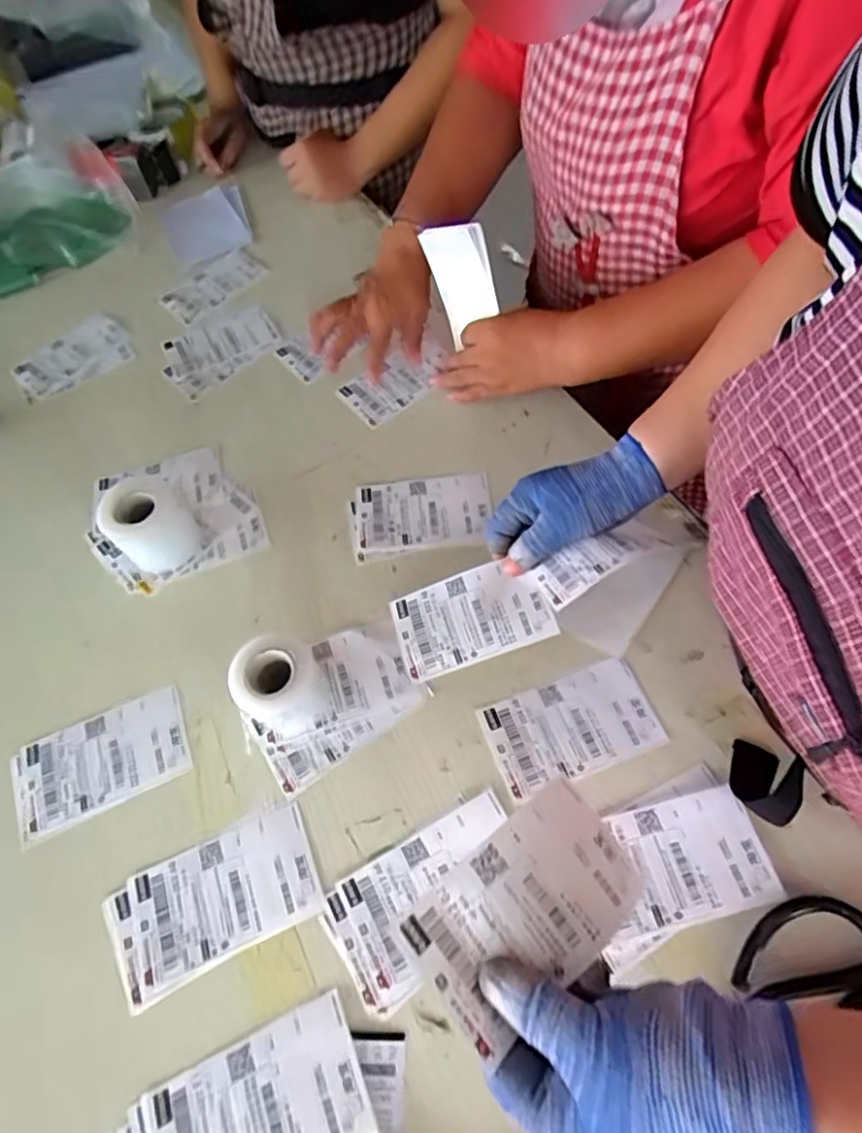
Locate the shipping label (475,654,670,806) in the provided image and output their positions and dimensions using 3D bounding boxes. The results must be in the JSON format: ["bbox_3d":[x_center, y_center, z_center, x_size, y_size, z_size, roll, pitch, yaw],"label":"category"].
[{"bbox_3d":[0.110,0.126,0.465,0.129,0.005,0.076,-20,62,-6],"label":"shipping label"}]

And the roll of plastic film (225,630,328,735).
[{"bbox_3d":[-0.116,0.094,0.460,0.063,0.068,0.063,-26,63,-10],"label":"roll of plastic film"}]

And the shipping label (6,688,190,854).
[{"bbox_3d":[-0.264,0.156,0.471,0.134,0.005,0.078,-24,63,-10],"label":"shipping label"}]

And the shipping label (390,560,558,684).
[{"bbox_3d":[0.033,0.042,0.490,0.124,0.008,0.074,-20,76,6],"label":"shipping label"}]

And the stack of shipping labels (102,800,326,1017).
[{"bbox_3d":[-0.154,0.238,0.420,0.143,0.007,0.079,-23,63,-9],"label":"stack of shipping labels"}]

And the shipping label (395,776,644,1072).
[{"bbox_3d":[0.051,0.180,0.313,0.121,0.020,0.073,-36,68,-15],"label":"shipping label"}]

